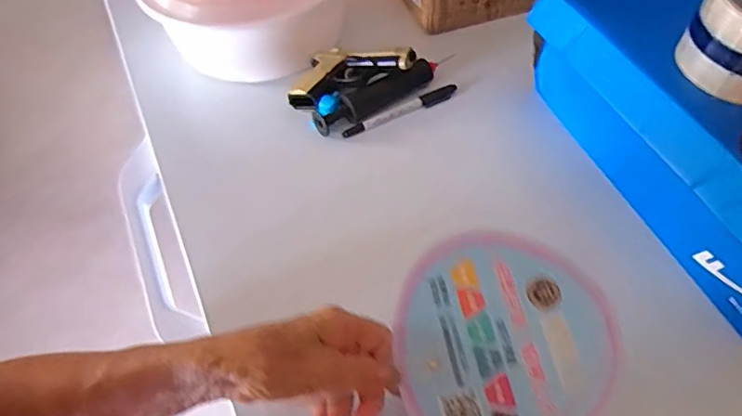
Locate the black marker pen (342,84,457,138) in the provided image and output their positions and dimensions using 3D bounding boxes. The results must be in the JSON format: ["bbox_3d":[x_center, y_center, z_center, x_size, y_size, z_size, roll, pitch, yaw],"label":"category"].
[{"bbox_3d":[0.033,-0.102,0.577,0.134,0.007,0.015,-25,57,-15],"label":"black marker pen"}]

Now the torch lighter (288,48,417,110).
[{"bbox_3d":[-0.023,-0.147,0.580,0.134,0.019,0.065,-17,55,5],"label":"torch lighter"}]

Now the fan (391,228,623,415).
[{"bbox_3d":[0.088,0.092,0.376,0.153,0.008,0.148,-1,66,3],"label":"fan"}]

